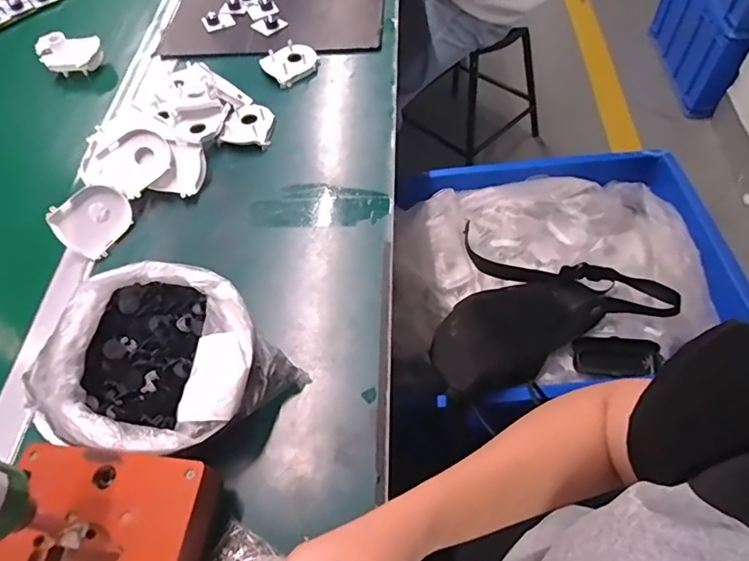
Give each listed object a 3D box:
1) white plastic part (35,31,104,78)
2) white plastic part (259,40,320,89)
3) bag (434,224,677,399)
[{"bbox_3d":[-0.472,-0.349,0.796,0.087,0.059,0.062,-24,59,-10],"label":"white plastic part"},{"bbox_3d":[-0.126,-0.329,0.766,0.080,0.020,0.063,-34,61,-15],"label":"white plastic part"},{"bbox_3d":[0.215,0.011,0.750,0.331,0.074,0.251,-21,58,-9],"label":"bag"}]

